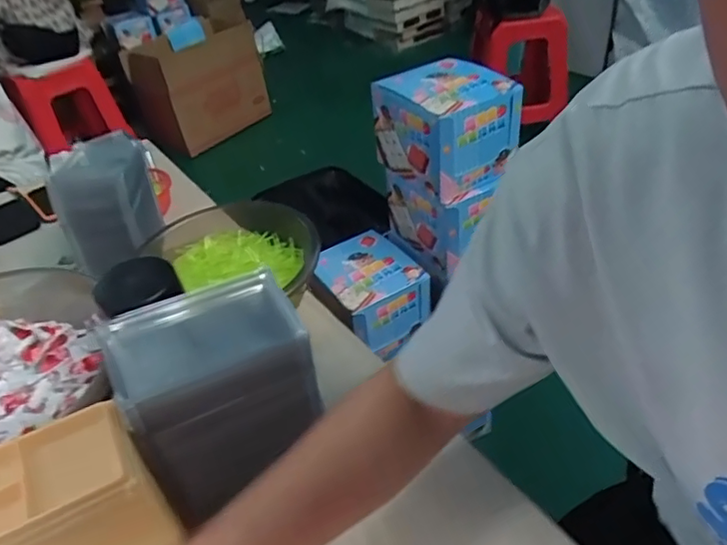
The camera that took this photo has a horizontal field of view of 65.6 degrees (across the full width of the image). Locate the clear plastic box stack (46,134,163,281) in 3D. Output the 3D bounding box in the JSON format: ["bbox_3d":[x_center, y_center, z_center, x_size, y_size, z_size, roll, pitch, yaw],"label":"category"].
[{"bbox_3d":[-0.314,-0.093,0.688,0.092,0.112,0.160,-12,40,-5],"label":"clear plastic box stack"}]

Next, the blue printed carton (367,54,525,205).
[{"bbox_3d":[0.122,-0.218,0.833,0.157,0.126,0.175,-25,43,-20],"label":"blue printed carton"}]

